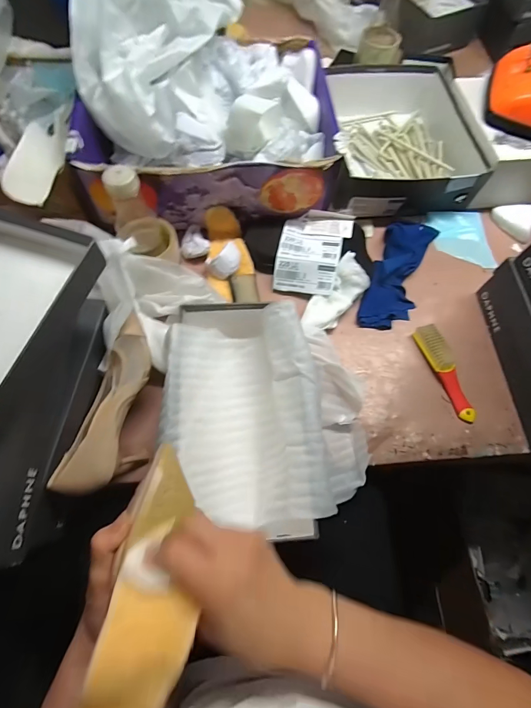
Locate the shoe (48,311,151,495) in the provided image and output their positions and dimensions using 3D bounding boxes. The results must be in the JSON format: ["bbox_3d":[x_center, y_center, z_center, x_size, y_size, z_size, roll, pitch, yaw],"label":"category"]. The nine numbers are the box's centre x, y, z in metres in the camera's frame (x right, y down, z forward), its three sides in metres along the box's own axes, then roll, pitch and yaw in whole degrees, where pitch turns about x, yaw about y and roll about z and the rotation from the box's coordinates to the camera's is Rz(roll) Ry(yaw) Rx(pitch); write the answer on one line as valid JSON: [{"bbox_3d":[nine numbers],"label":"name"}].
[{"bbox_3d":[-0.192,0.065,0.462,0.073,0.068,0.215,9,68,1],"label":"shoe"}]

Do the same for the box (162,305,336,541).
[{"bbox_3d":[-0.025,0.066,0.467,0.192,0.078,0.276,2,68,-2],"label":"box"}]

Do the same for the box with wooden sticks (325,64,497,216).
[{"bbox_3d":[0.233,-0.421,0.696,0.285,0.092,0.339,-6,68,-5],"label":"box with wooden sticks"}]

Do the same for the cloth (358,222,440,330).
[{"bbox_3d":[0.233,-0.150,0.615,0.085,0.033,0.243,23,68,6],"label":"cloth"}]

